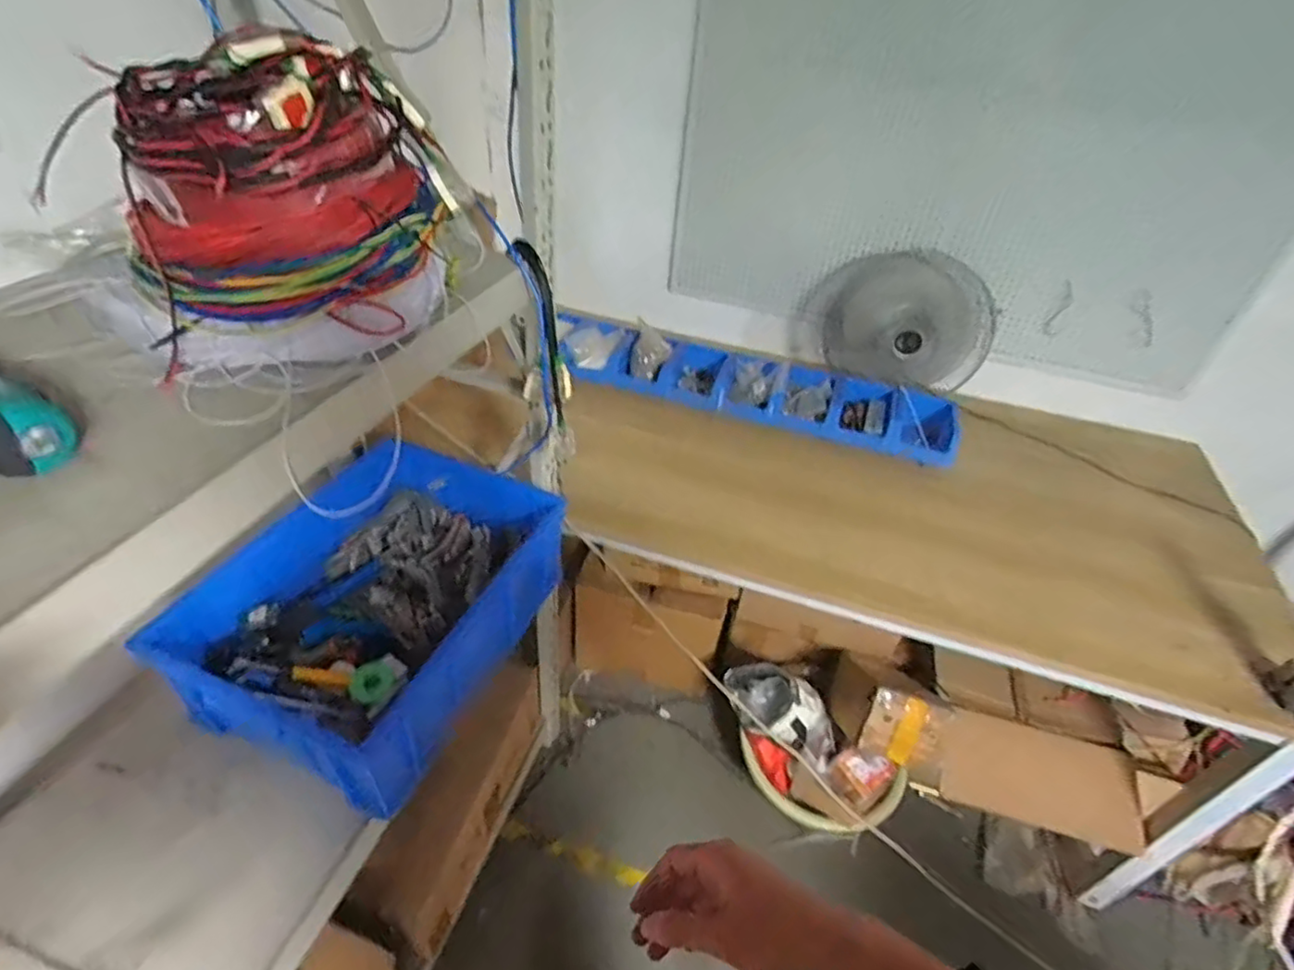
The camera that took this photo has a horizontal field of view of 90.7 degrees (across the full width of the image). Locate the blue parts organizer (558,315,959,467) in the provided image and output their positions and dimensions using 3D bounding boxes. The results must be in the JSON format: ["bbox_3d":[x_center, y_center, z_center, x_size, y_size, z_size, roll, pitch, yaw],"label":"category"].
[{"bbox_3d":[0.215,-0.236,1.468,0.949,0.138,0.188,13,40,8],"label":"blue parts organizer"}]

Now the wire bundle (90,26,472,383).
[{"bbox_3d":[-0.323,-0.257,0.567,0.292,0.197,0.244,-29,51,-34],"label":"wire bundle"}]

